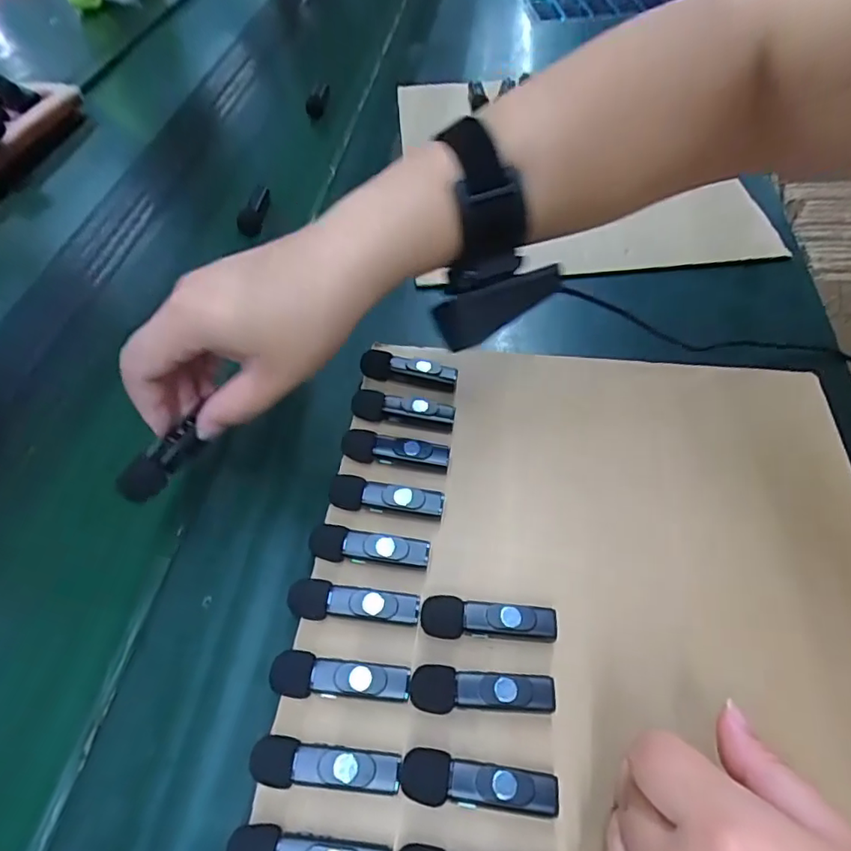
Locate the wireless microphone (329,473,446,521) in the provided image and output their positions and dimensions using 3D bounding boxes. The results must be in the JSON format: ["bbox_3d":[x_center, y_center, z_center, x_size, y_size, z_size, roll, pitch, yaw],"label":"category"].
[{"bbox_3d":[-0.022,0.041,0.313,0.064,0.017,0.017,5,55,7],"label":"wireless microphone"}]

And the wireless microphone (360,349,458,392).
[{"bbox_3d":[-0.011,-0.036,0.368,0.064,0.018,0.013,10,55,11],"label":"wireless microphone"}]

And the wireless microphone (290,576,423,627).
[{"bbox_3d":[-0.035,0.090,0.279,0.063,0.017,0.018,2,54,5],"label":"wireless microphone"}]

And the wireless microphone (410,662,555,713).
[{"bbox_3d":[0.026,0.122,0.253,0.064,0.012,0.019,3,54,6],"label":"wireless microphone"}]

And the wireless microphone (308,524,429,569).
[{"bbox_3d":[-0.030,0.066,0.295,0.063,0.011,0.018,7,55,8],"label":"wireless microphone"}]

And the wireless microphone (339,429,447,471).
[{"bbox_3d":[-0.018,0.016,0.332,0.063,0.017,0.018,8,55,9],"label":"wireless microphone"}]

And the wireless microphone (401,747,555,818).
[{"bbox_3d":[0.022,0.151,0.232,0.064,0.013,0.019,7,55,8],"label":"wireless microphone"}]

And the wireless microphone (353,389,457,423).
[{"bbox_3d":[-0.014,-0.010,0.349,0.064,0.016,0.016,6,55,7],"label":"wireless microphone"}]

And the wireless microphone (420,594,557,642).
[{"bbox_3d":[0.031,0.097,0.272,0.064,0.015,0.019,5,55,7],"label":"wireless microphone"}]

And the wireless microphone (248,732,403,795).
[{"bbox_3d":[-0.042,0.147,0.238,0.062,0.016,0.018,5,55,7],"label":"wireless microphone"}]

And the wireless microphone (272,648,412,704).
[{"bbox_3d":[-0.039,0.119,0.258,0.063,0.016,0.019,5,55,7],"label":"wireless microphone"}]

